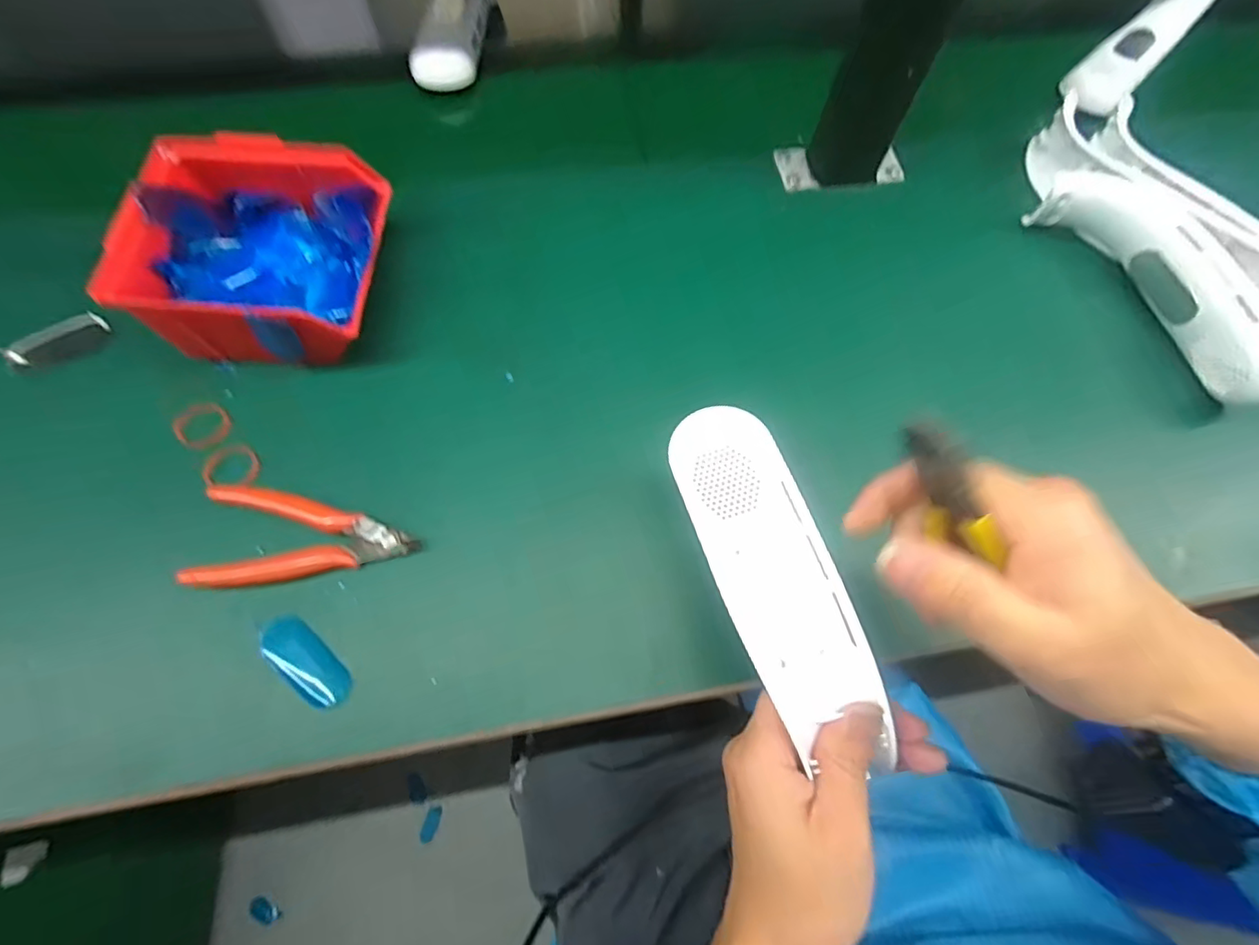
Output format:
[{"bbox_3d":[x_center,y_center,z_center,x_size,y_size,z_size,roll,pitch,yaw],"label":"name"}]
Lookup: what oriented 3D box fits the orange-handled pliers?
[{"bbox_3d":[-0.182,0.035,0.306,0.114,0.020,0.058,0,69,-2],"label":"orange-handled pliers"}]

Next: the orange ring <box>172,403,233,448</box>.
[{"bbox_3d":[-0.261,-0.028,0.334,0.030,0.004,0.033,1,69,-2],"label":"orange ring"}]

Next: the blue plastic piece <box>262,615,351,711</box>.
[{"bbox_3d":[-0.175,0.103,0.296,0.057,0.010,0.024,42,74,13],"label":"blue plastic piece"}]

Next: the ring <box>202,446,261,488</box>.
[{"bbox_3d":[-0.236,-0.004,0.324,0.030,0.007,0.027,-2,69,-3],"label":"ring"}]

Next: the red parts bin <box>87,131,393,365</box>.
[{"bbox_3d":[-0.224,-0.136,0.352,0.132,0.079,0.134,5,69,0],"label":"red parts bin"}]

